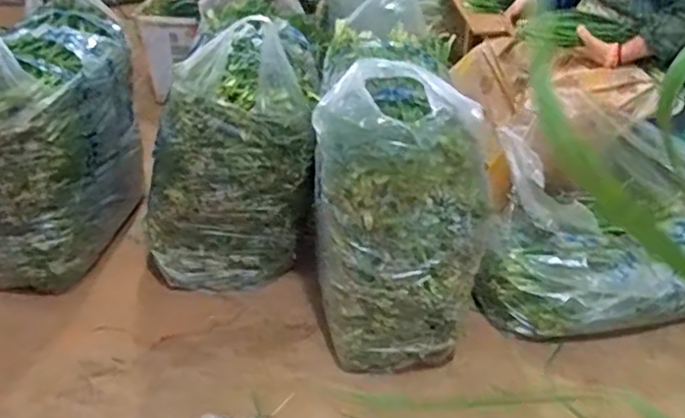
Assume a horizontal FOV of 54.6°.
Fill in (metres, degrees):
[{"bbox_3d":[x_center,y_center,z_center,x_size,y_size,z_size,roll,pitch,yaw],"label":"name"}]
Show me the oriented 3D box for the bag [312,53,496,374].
[{"bbox_3d":[0.118,0.047,1.324,0.285,0.585,0.244,-19,37,-28],"label":"bag"}]

